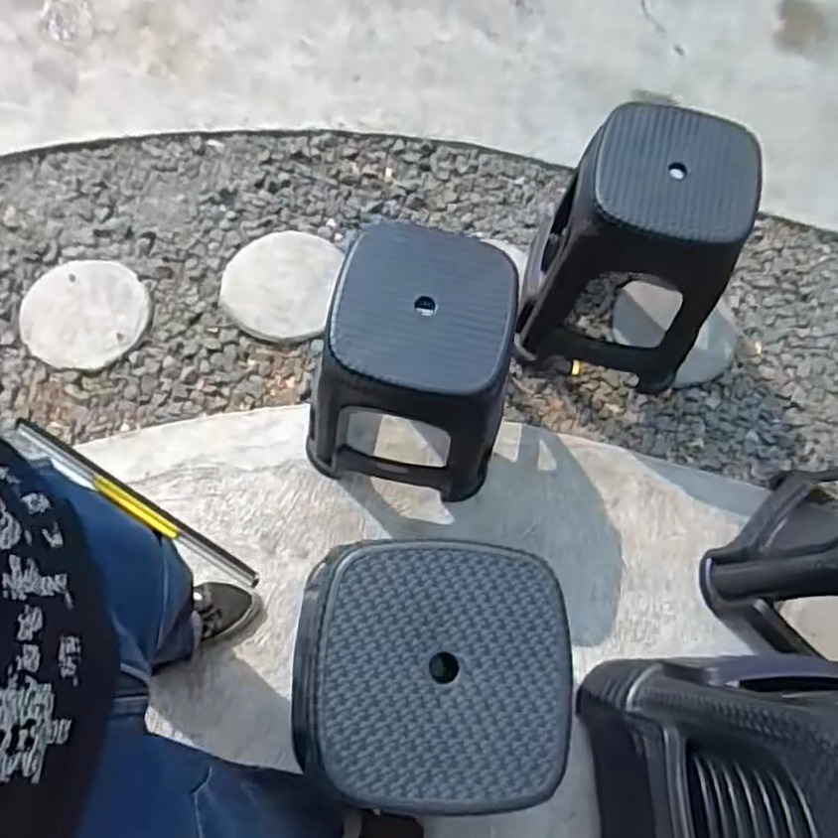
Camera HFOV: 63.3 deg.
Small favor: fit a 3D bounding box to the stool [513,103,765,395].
[{"bbox_3d":[0.407,-0.295,1.317,0.323,0.516,0.271,14,72,1],"label":"stool"}]

